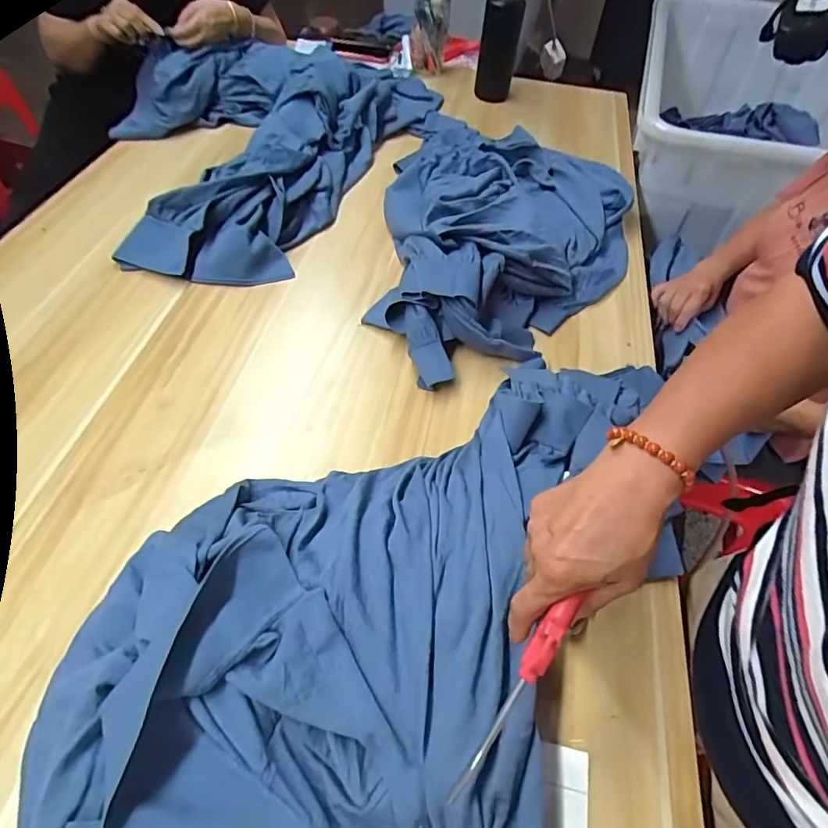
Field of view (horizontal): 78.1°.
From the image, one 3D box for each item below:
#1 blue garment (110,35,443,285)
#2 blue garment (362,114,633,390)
[{"bbox_3d":[-0.303,-0.538,0.953,0.473,0.132,0.742,23,55,12],"label":"blue garment"},{"bbox_3d":[0.158,-0.321,0.837,0.414,0.104,0.664,6,53,-1],"label":"blue garment"}]

